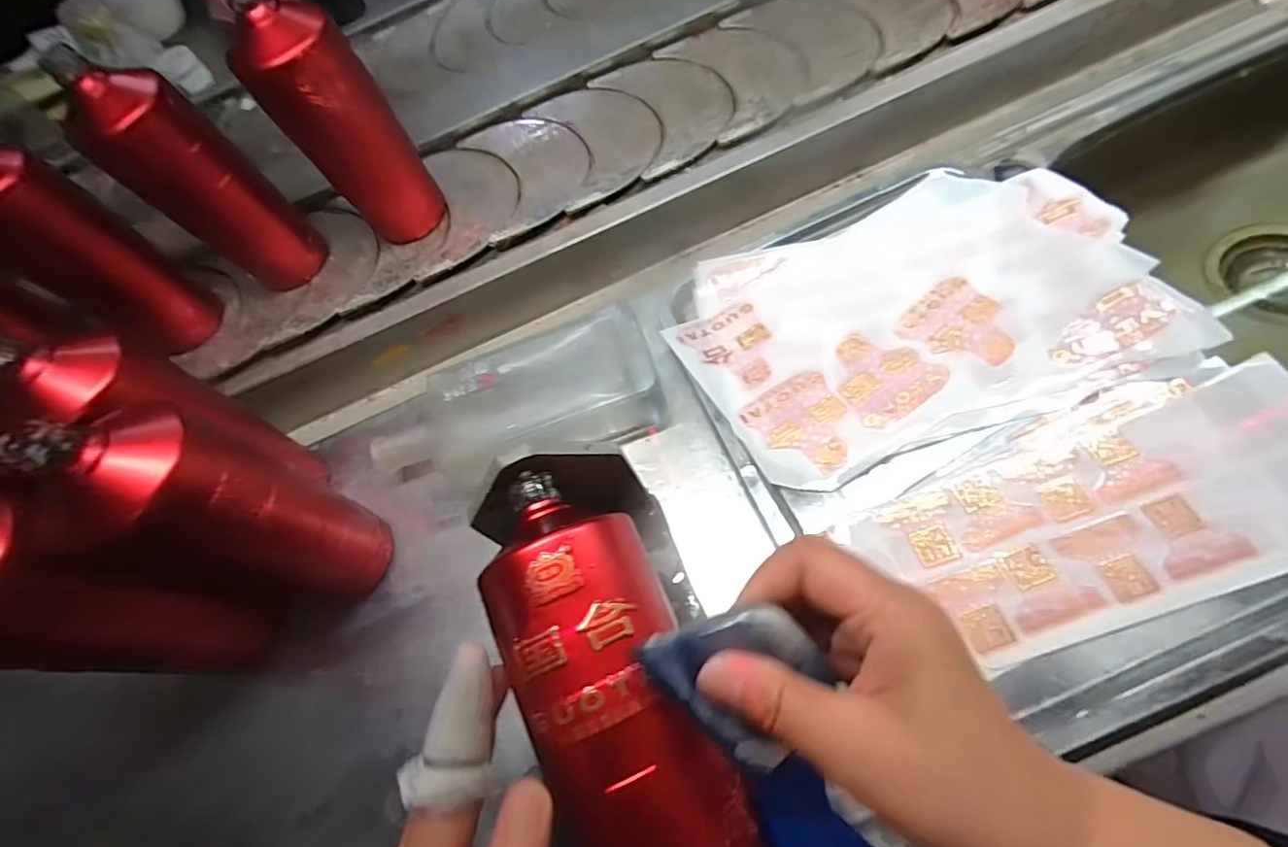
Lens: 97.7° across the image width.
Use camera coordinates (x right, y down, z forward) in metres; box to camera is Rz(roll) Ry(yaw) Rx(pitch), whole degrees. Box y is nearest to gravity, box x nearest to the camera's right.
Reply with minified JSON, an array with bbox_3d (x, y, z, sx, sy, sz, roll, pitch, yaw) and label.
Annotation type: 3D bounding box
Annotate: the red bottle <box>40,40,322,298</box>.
[{"bbox_3d":[-0.400,-0.218,0.513,0.072,0.224,0.081,21,70,36],"label":"red bottle"}]

